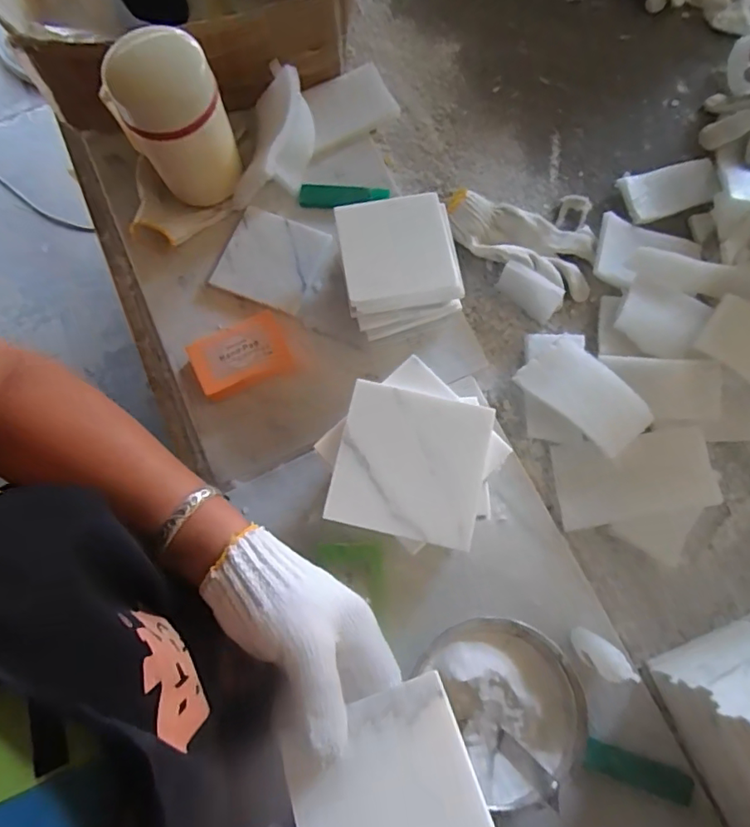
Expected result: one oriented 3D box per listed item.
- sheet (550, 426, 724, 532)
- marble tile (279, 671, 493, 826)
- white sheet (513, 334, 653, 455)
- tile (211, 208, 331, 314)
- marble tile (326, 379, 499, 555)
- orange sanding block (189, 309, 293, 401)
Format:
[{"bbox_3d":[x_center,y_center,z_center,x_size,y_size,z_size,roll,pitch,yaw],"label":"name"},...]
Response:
[{"bbox_3d":[0.253,0.063,0.528,0.143,0.010,0.080,-11,76,12],"label":"sheet"},{"bbox_3d":[0.006,0.206,0.286,0.097,0.004,0.095,-21,57,-3],"label":"marble tile"},{"bbox_3d":[0.213,-0.019,0.540,0.124,0.010,0.066,41,99,10],"label":"white sheet"},{"bbox_3d":[-0.113,-0.165,0.579,0.103,0.008,0.099,22,80,4],"label":"tile"},{"bbox_3d":[0.024,0.034,0.370,0.100,0.005,0.099,12,80,3],"label":"marble tile"},{"bbox_3d":[-0.136,-0.060,0.542,0.090,0.030,0.062,-23,80,-4],"label":"orange sanding block"}]

